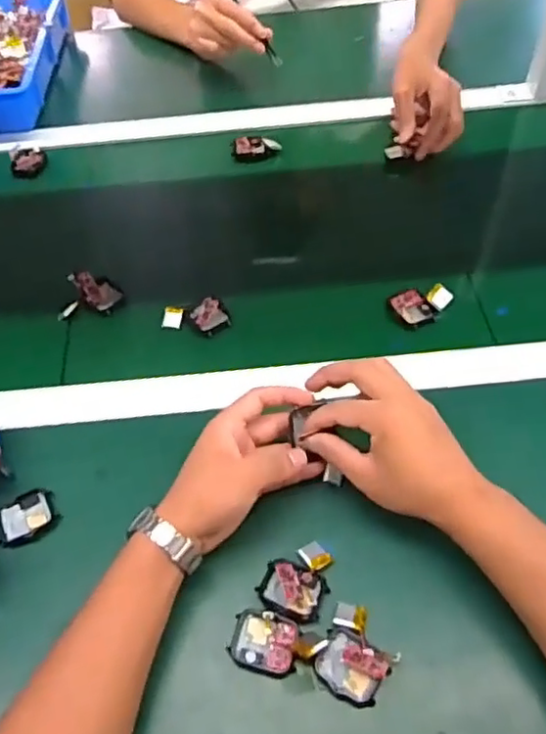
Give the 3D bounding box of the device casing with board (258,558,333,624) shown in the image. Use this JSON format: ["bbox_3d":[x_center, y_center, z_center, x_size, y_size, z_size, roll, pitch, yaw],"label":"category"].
[{"bbox_3d":[0.015,0.163,0.461,0.046,0.013,0.040,19,57,17],"label":"device casing with board"}]

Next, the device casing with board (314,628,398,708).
[{"bbox_3d":[0.053,0.204,0.428,0.046,0.016,0.038,29,60,23],"label":"device casing with board"}]

